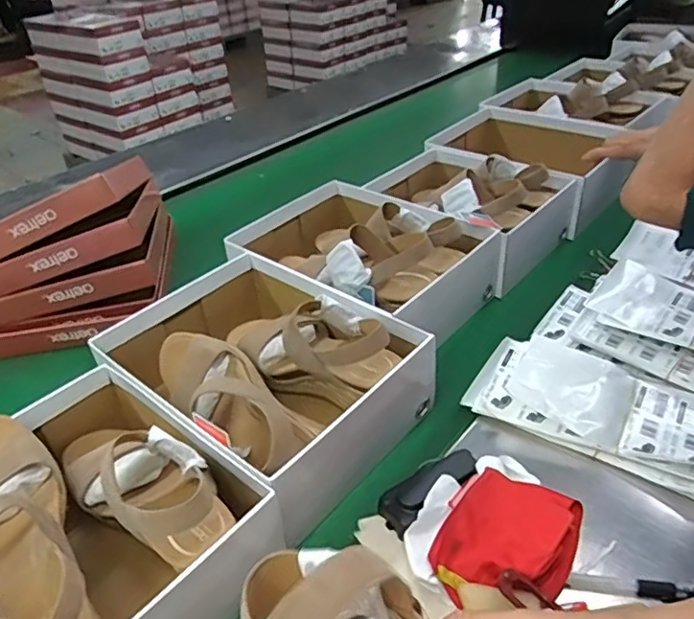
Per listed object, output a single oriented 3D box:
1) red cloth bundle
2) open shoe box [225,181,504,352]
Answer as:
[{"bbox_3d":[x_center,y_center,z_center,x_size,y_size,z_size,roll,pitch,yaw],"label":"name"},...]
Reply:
[{"bbox_3d":[0.136,0.196,0.490,0.101,0.040,0.118,18,35,28],"label":"red cloth bundle"},{"bbox_3d":[0.016,-0.070,0.806,0.301,0.127,0.237,23,43,36],"label":"open shoe box"}]

